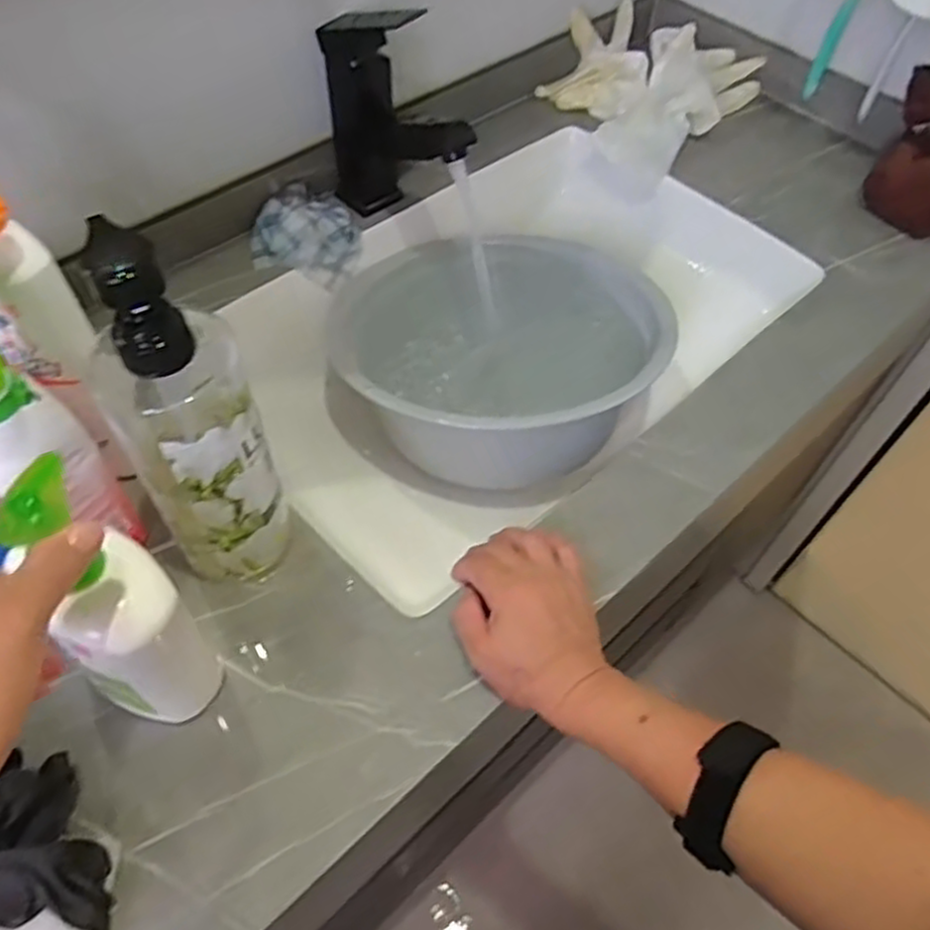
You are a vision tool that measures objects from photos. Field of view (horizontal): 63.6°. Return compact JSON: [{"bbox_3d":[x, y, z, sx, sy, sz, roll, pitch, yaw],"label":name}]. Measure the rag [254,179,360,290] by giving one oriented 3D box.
[{"bbox_3d":[-0.153,-0.222,0.726,0.098,0.065,0.087,-6,56,-7],"label":"rag"}]

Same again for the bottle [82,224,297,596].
[{"bbox_3d":[-0.150,-0.016,0.427,0.075,0.241,0.063,-25,60,-19],"label":"bottle"}]

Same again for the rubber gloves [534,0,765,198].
[{"bbox_3d":[0.205,-0.438,0.870,0.198,0.076,0.252,35,61,20],"label":"rubber gloves"}]

